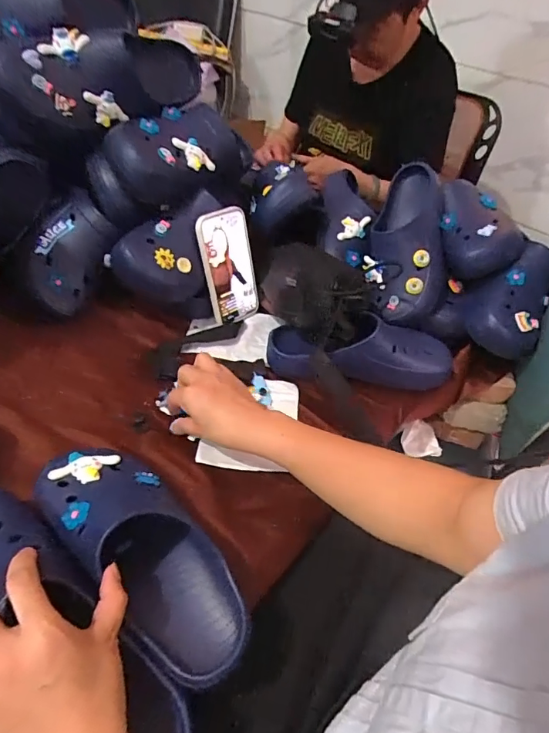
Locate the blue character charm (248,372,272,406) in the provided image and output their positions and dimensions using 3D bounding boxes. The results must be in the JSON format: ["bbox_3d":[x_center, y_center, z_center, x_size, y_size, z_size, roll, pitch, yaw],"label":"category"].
[{"bbox_3d":[-0.021,0.031,0.605,0.025,0.008,0.053,-10,49,-17],"label":"blue character charm"}]

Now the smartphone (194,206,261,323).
[{"bbox_3d":[-0.066,-0.149,0.669,0.011,0.164,0.088,21,43,42],"label":"smartphone"}]

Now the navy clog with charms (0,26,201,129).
[{"bbox_3d":[-0.219,-0.393,0.603,0.104,0.095,0.292,35,52,24],"label":"navy clog with charms"}]

